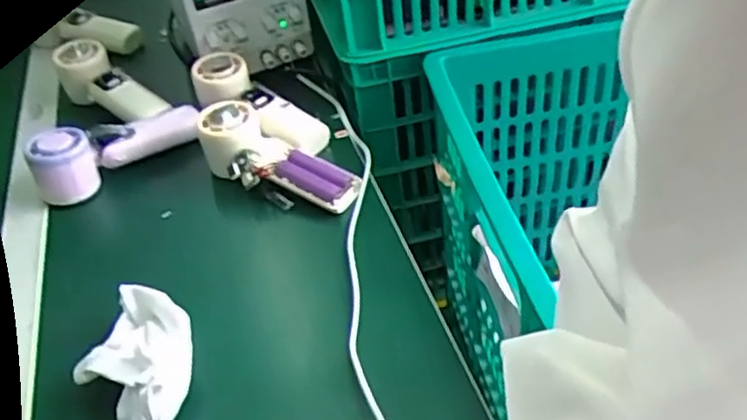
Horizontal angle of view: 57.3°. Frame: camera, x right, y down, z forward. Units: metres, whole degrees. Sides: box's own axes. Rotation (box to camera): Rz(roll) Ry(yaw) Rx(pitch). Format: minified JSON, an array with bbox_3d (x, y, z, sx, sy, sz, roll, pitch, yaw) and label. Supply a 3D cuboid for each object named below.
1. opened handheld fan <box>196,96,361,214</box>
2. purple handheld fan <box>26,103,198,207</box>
[{"bbox_3d":[-0.090,-0.046,0.631,0.168,0.044,0.065,27,51,15],"label":"opened handheld fan"},{"bbox_3d":[-0.250,-0.062,0.672,0.165,0.060,0.050,-26,45,-20],"label":"purple handheld fan"}]

